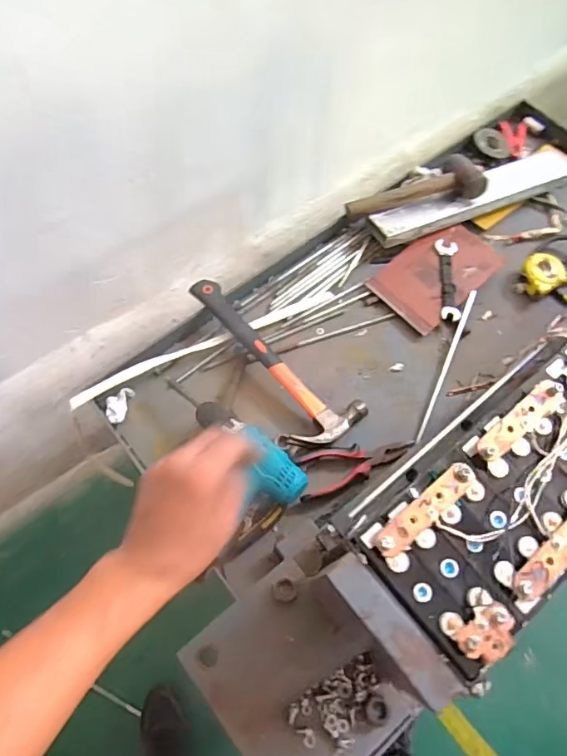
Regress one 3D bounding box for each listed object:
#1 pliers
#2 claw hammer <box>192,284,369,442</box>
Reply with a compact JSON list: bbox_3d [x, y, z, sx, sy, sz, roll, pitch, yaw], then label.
[{"bbox_3d":[0.107,0.126,0.747,0.177,0.023,0.062,-11,67,-7],"label":"pliers"},{"bbox_3d":[-0.033,-0.018,0.796,0.326,0.052,0.117,41,71,15],"label":"claw hammer"}]

